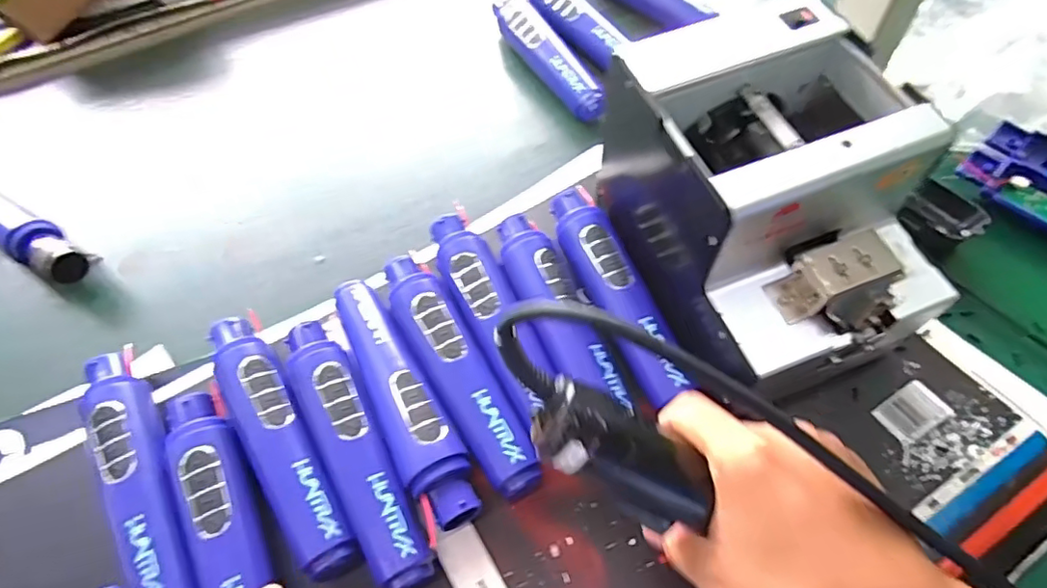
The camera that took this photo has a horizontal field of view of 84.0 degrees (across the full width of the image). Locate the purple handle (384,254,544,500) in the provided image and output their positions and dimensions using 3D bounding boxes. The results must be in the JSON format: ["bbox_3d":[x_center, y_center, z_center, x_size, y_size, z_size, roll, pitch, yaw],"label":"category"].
[{"bbox_3d":[-0.043,0.047,0.371,0.035,0.042,0.175,-27,61,-12],"label":"purple handle"}]

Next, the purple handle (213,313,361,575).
[{"bbox_3d":[-0.147,0.088,0.355,0.041,0.045,0.176,-31,62,-14],"label":"purple handle"}]

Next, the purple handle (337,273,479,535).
[{"bbox_3d":[-0.074,0.063,0.366,0.036,0.042,0.173,-25,60,-11],"label":"purple handle"}]

